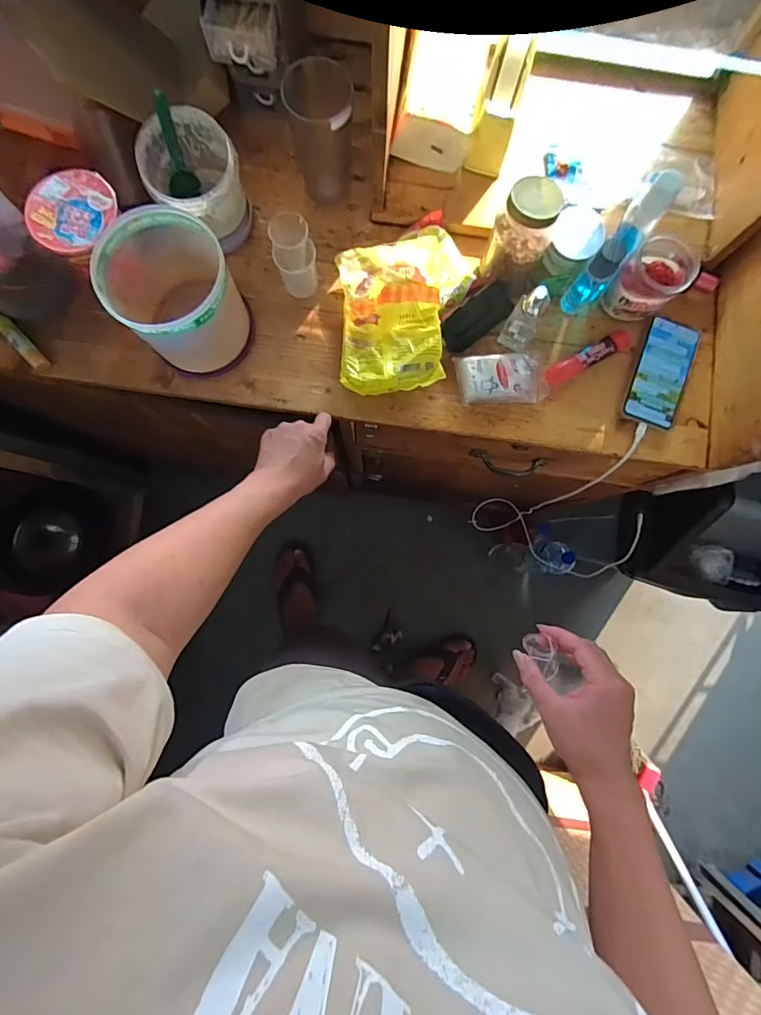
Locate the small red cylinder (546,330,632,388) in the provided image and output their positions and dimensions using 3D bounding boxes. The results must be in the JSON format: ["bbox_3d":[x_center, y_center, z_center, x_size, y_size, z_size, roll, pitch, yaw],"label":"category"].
[{"bbox_3d":[0.291,-0.210,0.628,0.142,0.026,0.032,-29,87,-2],"label":"small red cylinder"}]

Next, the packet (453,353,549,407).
[{"bbox_3d":[0.167,-0.178,0.614,0.120,0.016,0.067,-3,86,-1],"label":"packet"}]

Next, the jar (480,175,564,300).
[{"bbox_3d":[0.181,-0.340,0.575,0.077,0.122,0.073,0,86,-1],"label":"jar"}]

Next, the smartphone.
[{"bbox_3d":[0.395,-0.189,0.627,0.075,0.015,0.159,21,86,1],"label":"smartphone"}]

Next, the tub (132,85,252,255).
[{"bbox_3d":[-0.239,-0.424,0.588,0.112,0.116,0.118,0,86,-1],"label":"tub"}]

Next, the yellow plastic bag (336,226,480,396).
[{"bbox_3d":[0.038,-0.271,0.605,0.181,0.039,0.225,-2,86,-1],"label":"yellow plastic bag"}]

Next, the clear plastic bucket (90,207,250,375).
[{"bbox_3d":[-0.251,-0.265,0.559,0.132,0.131,0.156,-38,87,-3],"label":"clear plastic bucket"}]

